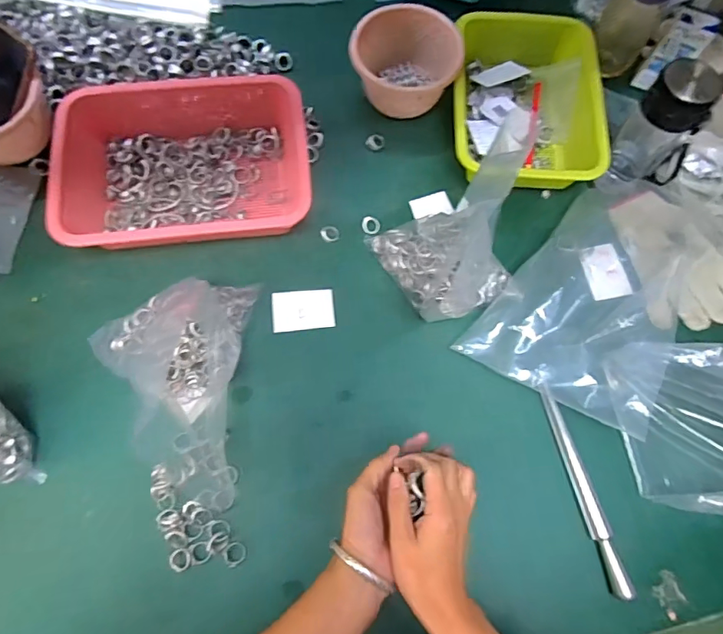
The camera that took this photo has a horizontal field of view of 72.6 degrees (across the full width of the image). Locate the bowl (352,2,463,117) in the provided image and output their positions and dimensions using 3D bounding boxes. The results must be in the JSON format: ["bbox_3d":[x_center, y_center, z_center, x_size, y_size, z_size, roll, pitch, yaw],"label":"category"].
[{"bbox_3d":[0.060,-0.353,0.694,0.145,0.091,0.125,32,72,9],"label":"bowl"}]

